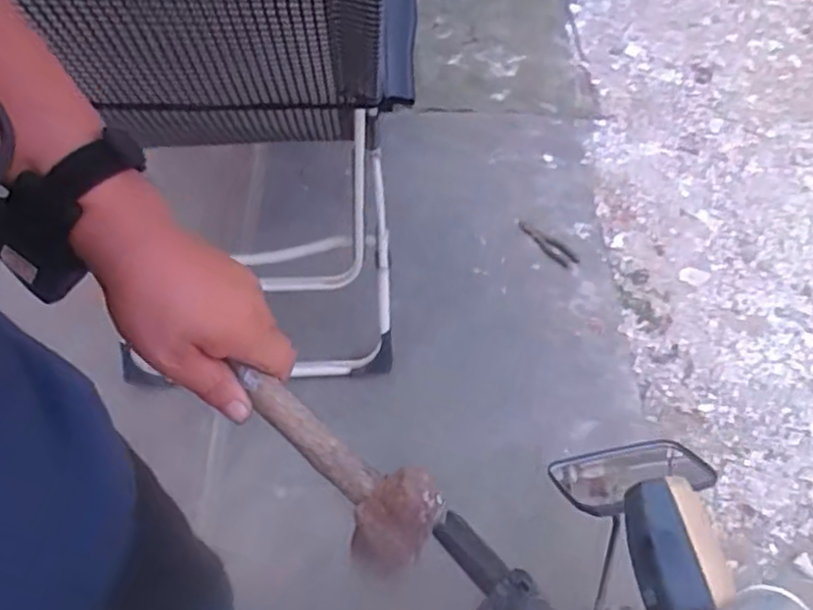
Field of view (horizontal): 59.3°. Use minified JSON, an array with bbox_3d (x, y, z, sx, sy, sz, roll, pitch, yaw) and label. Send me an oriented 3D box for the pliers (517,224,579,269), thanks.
[{"bbox_3d":[0.317,-0.139,1.602,0.049,0.013,0.157,-34,60,-20],"label":"pliers"}]

